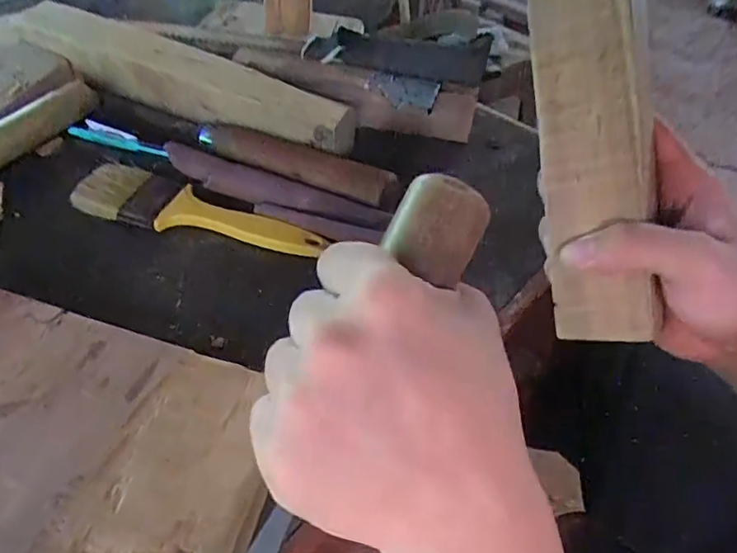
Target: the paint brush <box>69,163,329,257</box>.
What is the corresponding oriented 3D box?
[{"bbox_3d":[-0.110,-0.044,0.378,0.165,0.018,0.041,12,49,8],"label":"paint brush"}]

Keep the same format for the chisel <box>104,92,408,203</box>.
[{"bbox_3d":[-0.094,-0.092,0.399,0.230,0.022,0.026,20,51,15],"label":"chisel"}]

